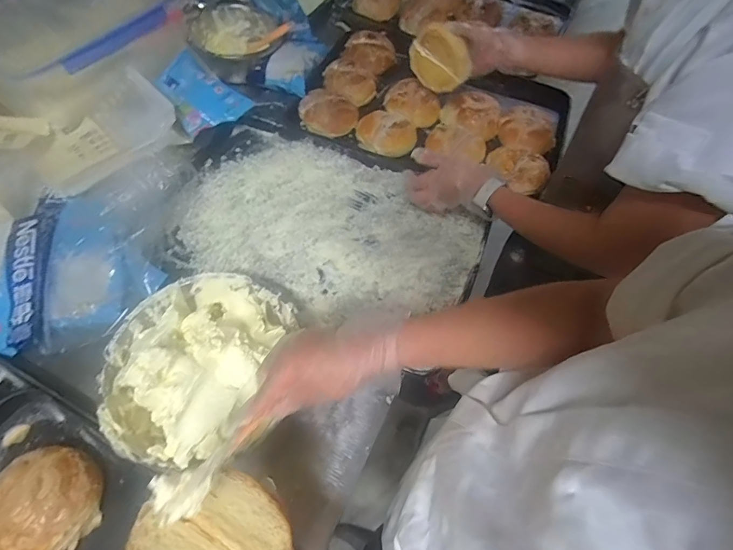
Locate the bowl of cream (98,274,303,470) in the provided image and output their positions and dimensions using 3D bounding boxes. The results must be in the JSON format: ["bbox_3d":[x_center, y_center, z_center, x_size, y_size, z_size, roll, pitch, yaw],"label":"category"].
[{"bbox_3d":[-0.236,0.110,0.546,0.226,0.112,0.262,10,60,1],"label":"bowl of cream"}]

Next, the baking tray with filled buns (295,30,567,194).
[{"bbox_3d":[0.158,-0.395,0.943,0.579,0.079,0.414,20,61,7],"label":"baking tray with filled buns"}]

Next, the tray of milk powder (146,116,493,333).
[{"bbox_3d":[-0.082,-0.103,0.768,0.581,0.039,0.402,20,61,7],"label":"tray of milk powder"}]

